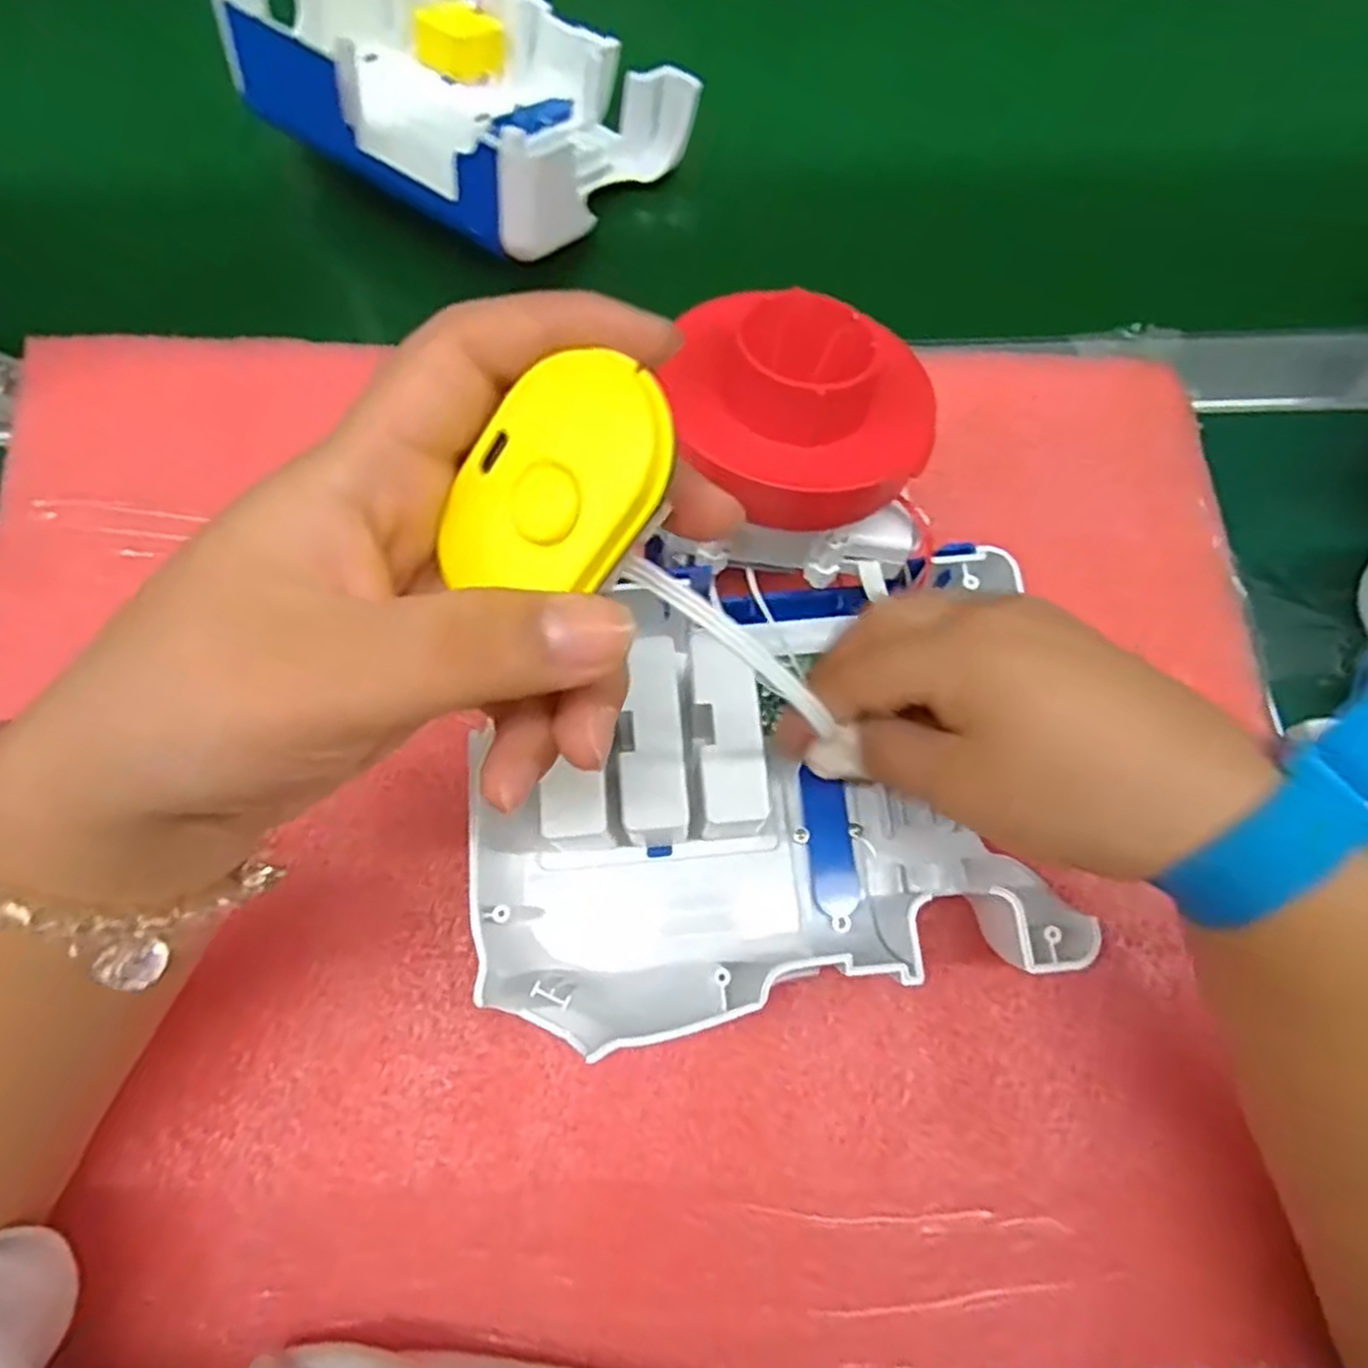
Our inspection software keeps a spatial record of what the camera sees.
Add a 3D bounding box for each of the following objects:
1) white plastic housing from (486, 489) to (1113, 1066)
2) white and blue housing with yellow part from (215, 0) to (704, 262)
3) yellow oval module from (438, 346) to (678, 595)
[{"bbox_3d":[0.023,0.028,0.257,0.181,0.057,0.148,-10,74,-5],"label":"white plastic housing"},{"bbox_3d":[-0.104,-0.287,0.382,0.183,0.065,0.148,37,56,6],"label":"white and blue housing with yellow part"},{"bbox_3d":[-0.023,-0.035,0.142,0.050,0.006,0.033,-47,73,20],"label":"yellow oval module"}]

